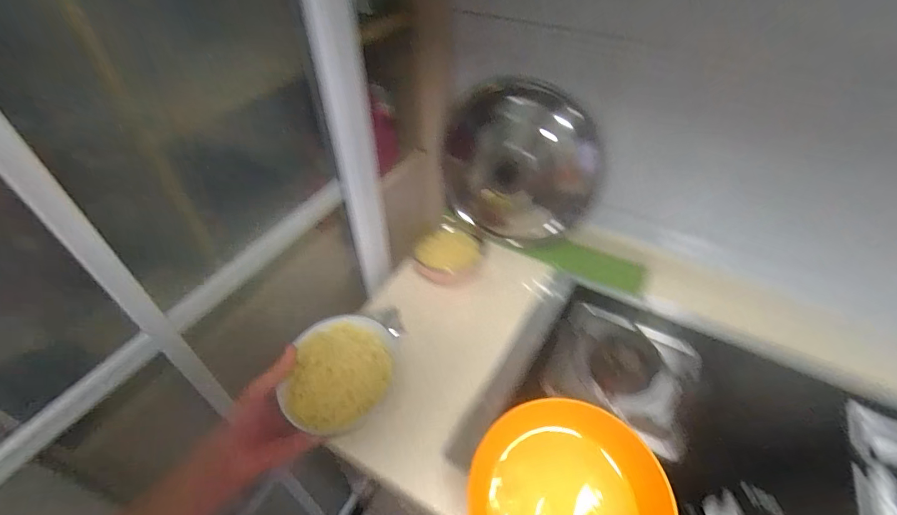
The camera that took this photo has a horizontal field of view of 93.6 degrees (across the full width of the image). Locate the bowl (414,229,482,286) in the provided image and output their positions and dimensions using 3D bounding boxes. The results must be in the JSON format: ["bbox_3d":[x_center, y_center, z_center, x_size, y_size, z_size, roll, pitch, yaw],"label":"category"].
[{"bbox_3d":[-0.003,-0.002,0.855,0.133,0.046,0.121,0,45,0],"label":"bowl"}]

